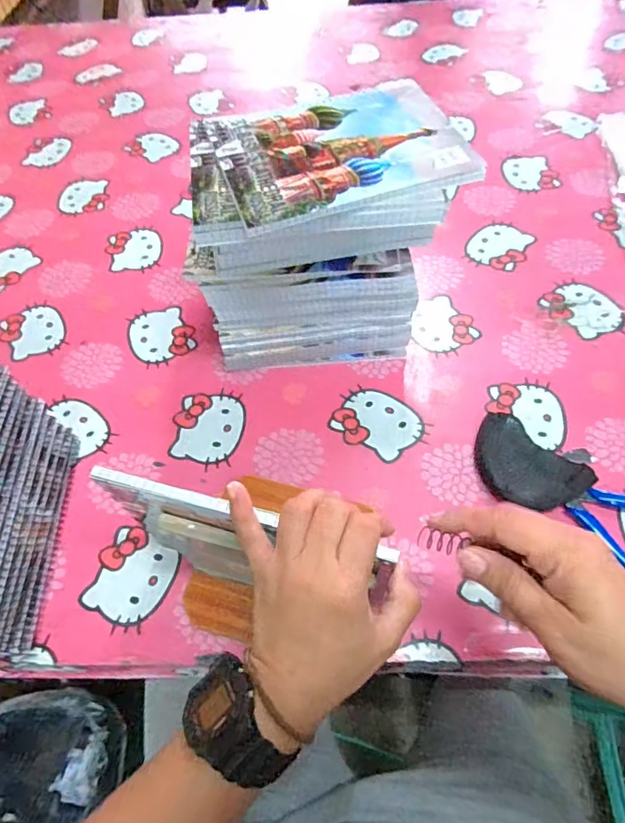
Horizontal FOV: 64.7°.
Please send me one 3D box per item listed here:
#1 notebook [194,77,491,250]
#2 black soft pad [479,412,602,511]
[{"bbox_3d":[0.009,-0.214,0.414,0.225,0.014,0.151,-12,61,-4],"label":"notebook"},{"bbox_3d":[0.190,0.044,0.448,0.069,0.033,0.101,-27,60,-14],"label":"black soft pad"}]

